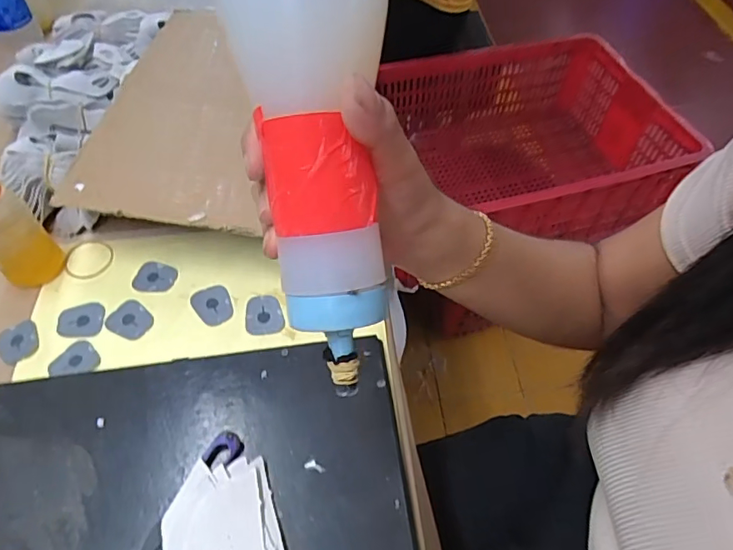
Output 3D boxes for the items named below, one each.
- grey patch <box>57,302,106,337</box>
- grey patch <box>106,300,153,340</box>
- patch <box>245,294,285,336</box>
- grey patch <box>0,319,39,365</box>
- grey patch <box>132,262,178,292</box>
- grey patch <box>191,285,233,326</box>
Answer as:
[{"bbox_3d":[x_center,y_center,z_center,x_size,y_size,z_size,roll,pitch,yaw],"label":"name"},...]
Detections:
[{"bbox_3d":[-0.257,0.041,0.462,0.040,0.005,0.032,-5,53,-4],"label":"grey patch"},{"bbox_3d":[-0.213,0.041,0.460,0.037,0.004,0.033,32,59,22],"label":"grey patch"},{"bbox_3d":[-0.092,0.036,0.462,0.035,0.004,0.037,-12,66,9],"label":"patch"},{"bbox_3d":[-0.305,0.057,0.448,0.033,0.004,0.037,-32,60,-22],"label":"grey patch"},{"bbox_3d":[-0.201,0.002,0.488,0.038,0.004,0.033,9,53,6],"label":"grey patch"},{"bbox_3d":[-0.140,0.027,0.468,0.032,0.004,0.039,-24,66,-19],"label":"grey patch"}]

